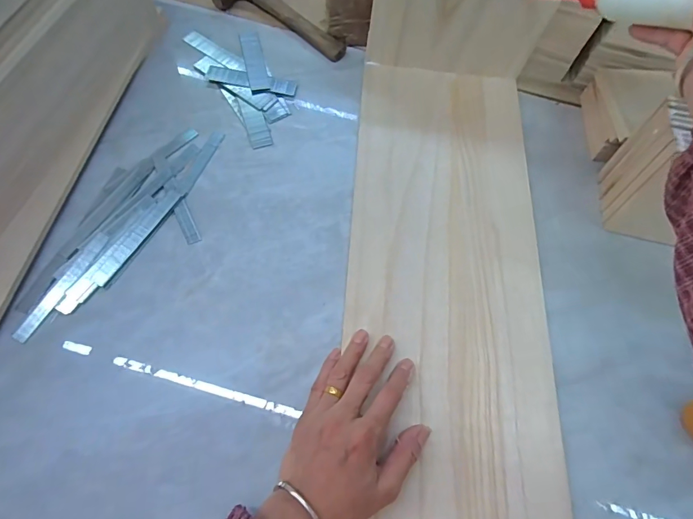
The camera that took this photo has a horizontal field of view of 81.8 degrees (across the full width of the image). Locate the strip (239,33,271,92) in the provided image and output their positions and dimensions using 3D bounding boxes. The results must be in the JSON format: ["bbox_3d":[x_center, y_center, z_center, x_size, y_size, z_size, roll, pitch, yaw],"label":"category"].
[{"bbox_3d":[-0.116,-0.252,0.508,0.025,0.005,0.107,-12,69,-8],"label":"strip"}]

